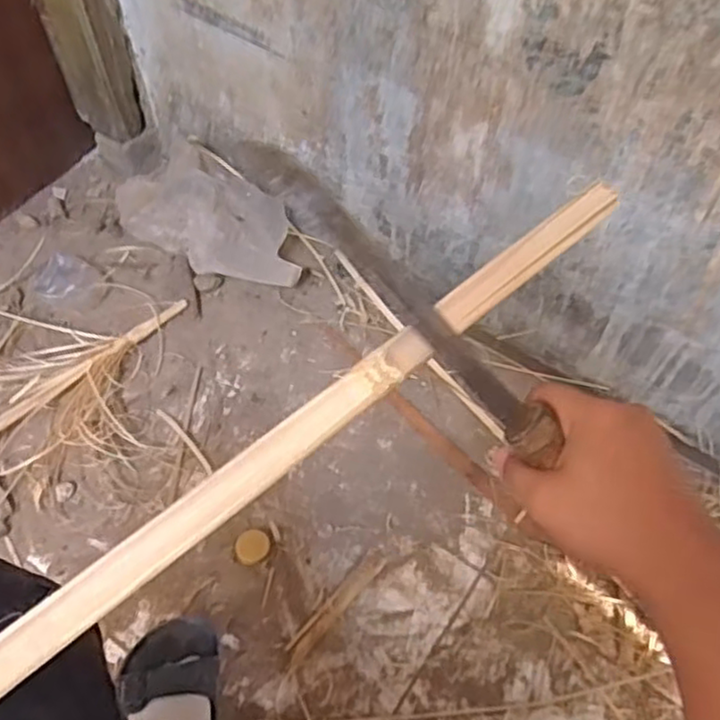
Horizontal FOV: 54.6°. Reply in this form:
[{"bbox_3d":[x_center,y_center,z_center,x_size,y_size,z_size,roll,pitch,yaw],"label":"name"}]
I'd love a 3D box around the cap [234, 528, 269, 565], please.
[{"bbox_3d":[-0.126,0.217,0.812,0.036,0.007,0.039,0,56,0],"label":"cap"}]

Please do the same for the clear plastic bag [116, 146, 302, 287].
[{"bbox_3d":[-0.225,-0.203,1.031,0.317,0.103,0.151,37,64,21],"label":"clear plastic bag"}]

